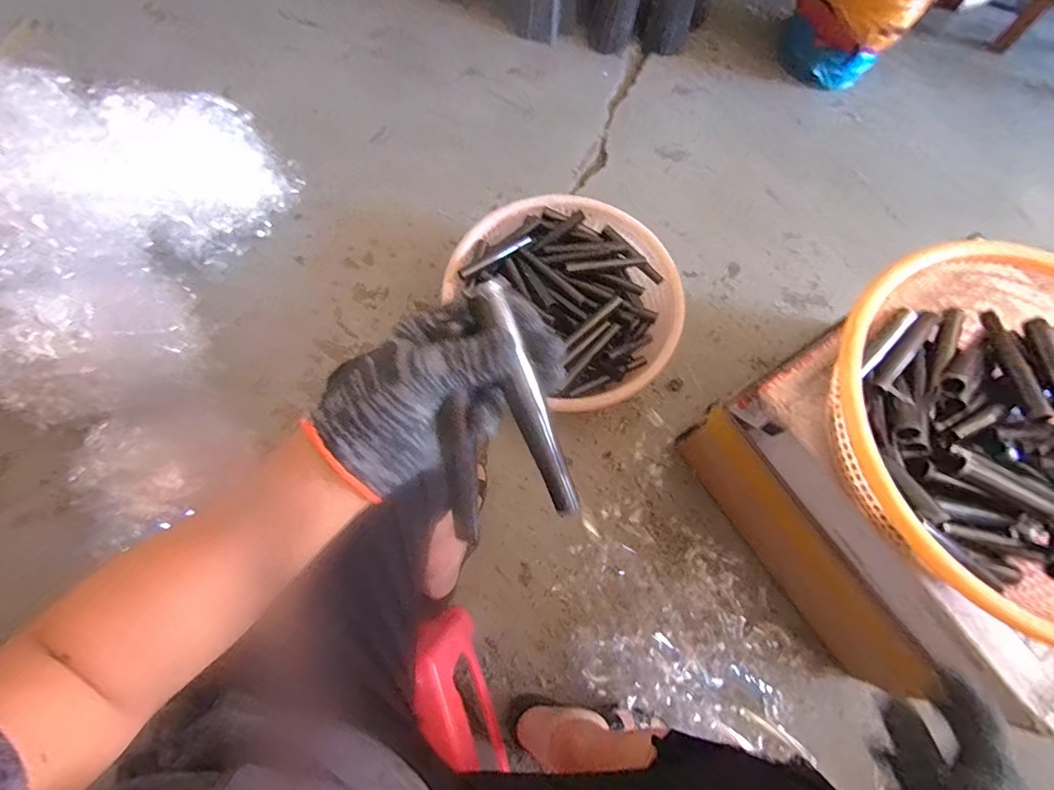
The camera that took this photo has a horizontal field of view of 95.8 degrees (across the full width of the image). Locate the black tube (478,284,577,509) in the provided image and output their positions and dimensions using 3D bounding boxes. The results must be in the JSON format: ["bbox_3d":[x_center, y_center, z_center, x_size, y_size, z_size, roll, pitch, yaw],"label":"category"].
[{"bbox_3d":[0.003,0.012,0.280,0.019,0.013,0.140,-23,111,-9],"label":"black tube"}]

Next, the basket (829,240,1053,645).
[{"bbox_3d":[0.514,0.035,0.507,0.360,0.109,0.393,1,71,-2],"label":"basket"}]

